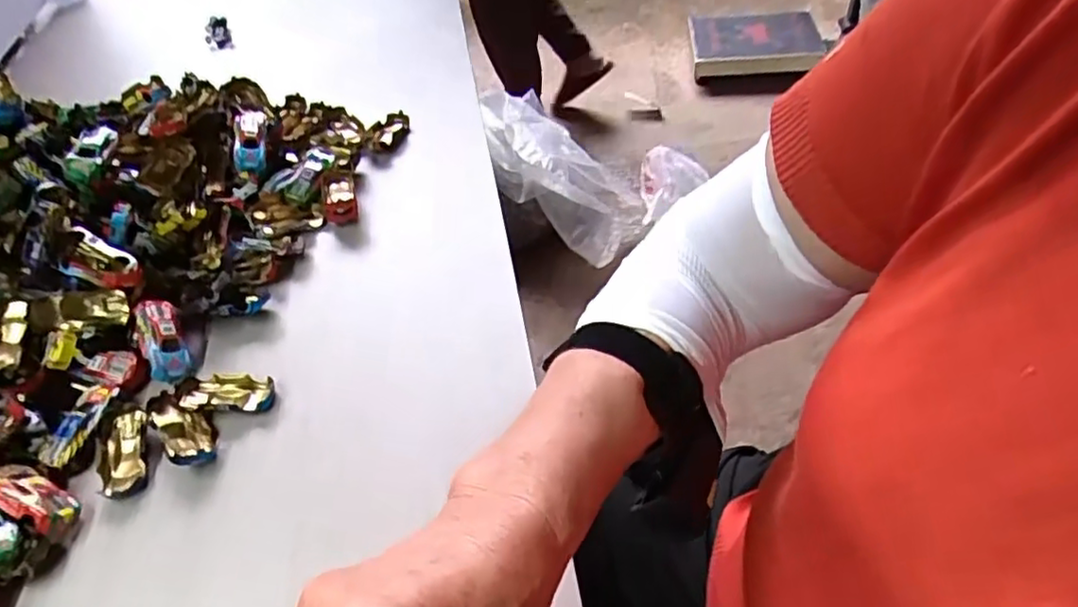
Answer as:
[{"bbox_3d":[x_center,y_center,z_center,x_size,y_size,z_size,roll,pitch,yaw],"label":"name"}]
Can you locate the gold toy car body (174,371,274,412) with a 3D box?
[{"bbox_3d":[-0.220,0.063,0.467,0.064,0.015,0.029,-5,47,3],"label":"gold toy car body"}]

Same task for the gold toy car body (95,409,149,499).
[{"bbox_3d":[-0.274,0.098,0.440,0.033,0.014,0.060,-22,49,-13],"label":"gold toy car body"}]

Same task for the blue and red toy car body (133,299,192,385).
[{"bbox_3d":[-0.275,0.026,0.485,0.026,0.015,0.067,-23,73,-14],"label":"blue and red toy car body"}]

